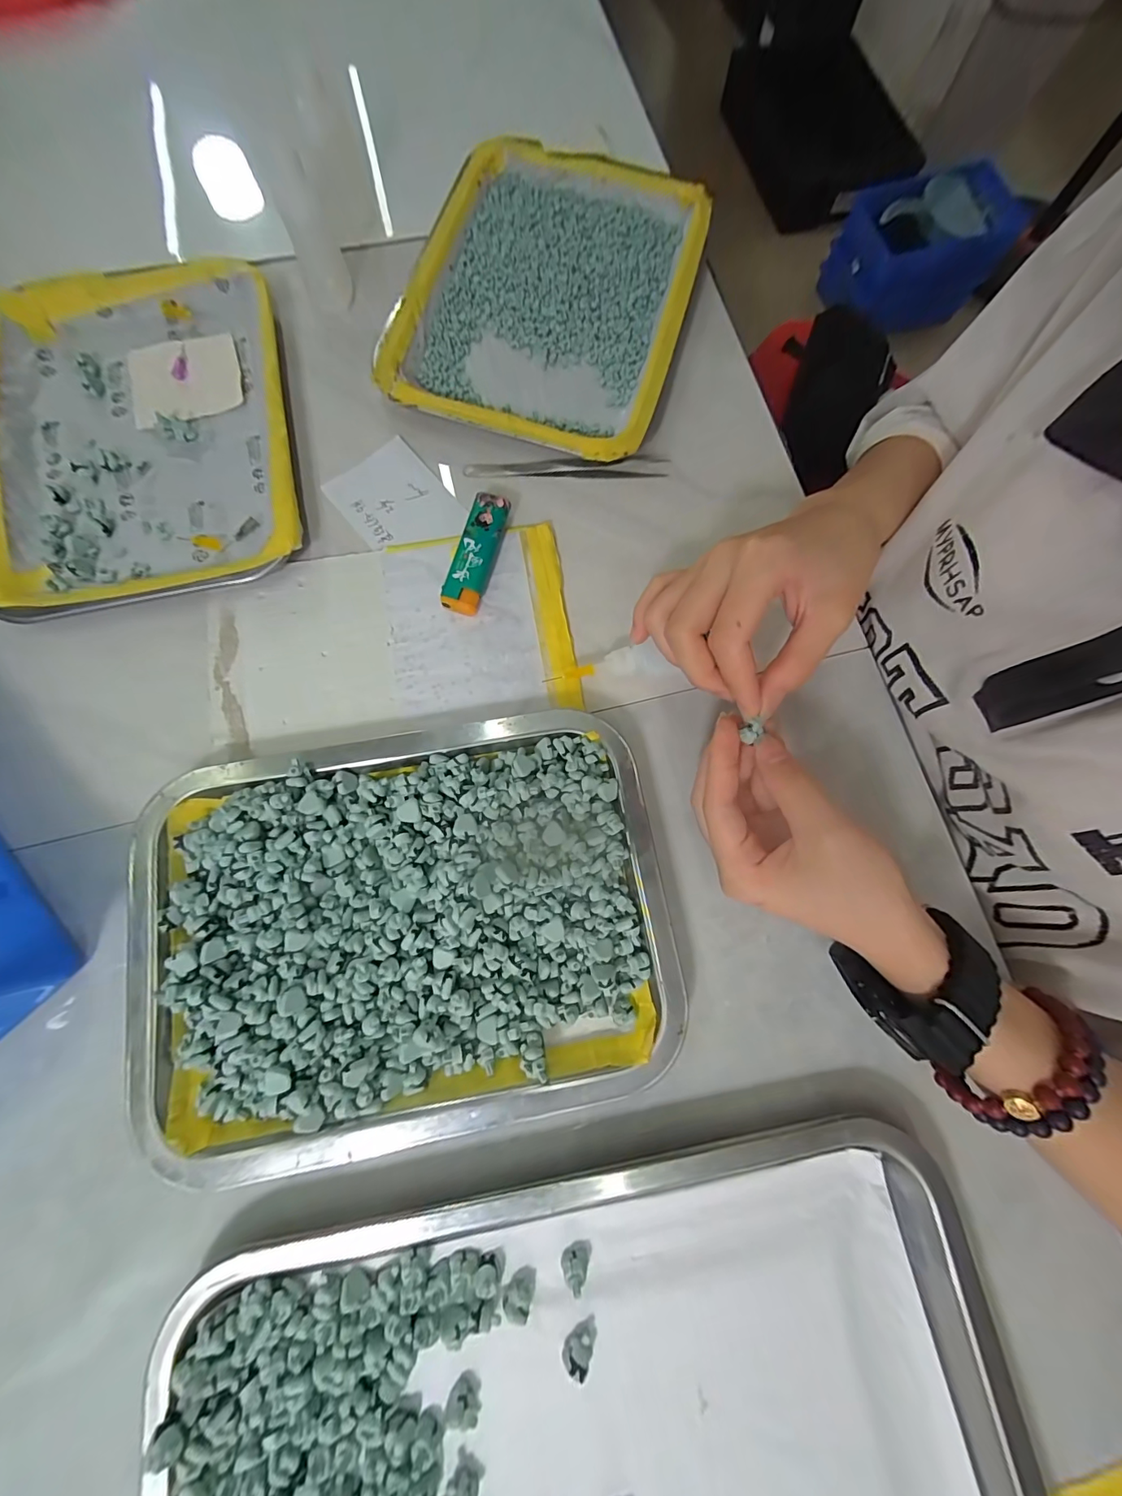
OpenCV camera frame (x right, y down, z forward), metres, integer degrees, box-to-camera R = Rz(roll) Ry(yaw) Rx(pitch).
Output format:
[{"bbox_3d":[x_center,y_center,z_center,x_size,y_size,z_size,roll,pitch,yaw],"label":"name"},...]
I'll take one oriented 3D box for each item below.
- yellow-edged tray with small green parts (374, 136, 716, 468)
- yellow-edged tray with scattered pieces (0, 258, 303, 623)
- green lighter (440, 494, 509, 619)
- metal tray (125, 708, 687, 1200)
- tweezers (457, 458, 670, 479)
[{"bbox_3d":[-0.004,-0.332,0.337,0.184,0.027,0.270,15,77,3],"label":"yellow-edged tray with small green parts"},{"bbox_3d":[-0.274,-0.212,0.311,0.186,0.023,0.257,-15,78,-4],"label":"yellow-edged tray with scattered pieces"},{"bbox_3d":[-0.053,-0.120,0.296,0.024,0.013,0.077,15,77,3],"label":"green lighter"},{"bbox_3d":[-0.078,0.089,0.242,0.258,0.032,0.191,-11,78,-3],"label":"metal tray"},{"bbox_3d":[0.003,-0.190,0.320,0.135,0.008,0.014,-1,77,-1],"label":"tweezers"}]

